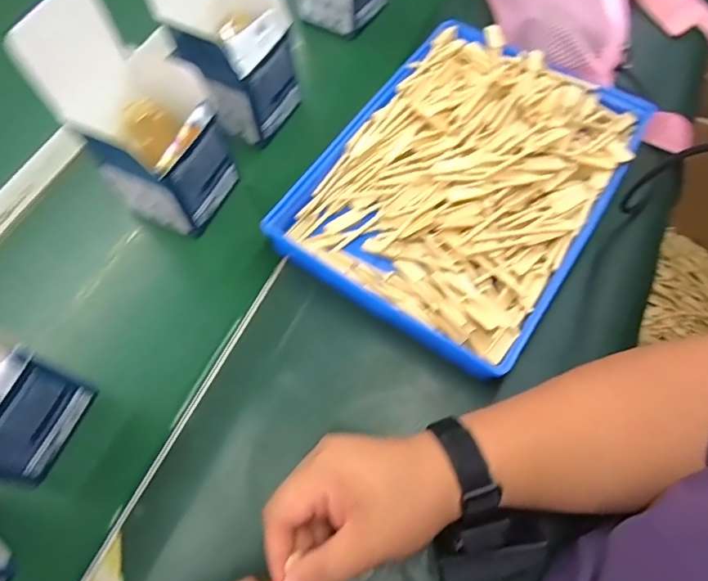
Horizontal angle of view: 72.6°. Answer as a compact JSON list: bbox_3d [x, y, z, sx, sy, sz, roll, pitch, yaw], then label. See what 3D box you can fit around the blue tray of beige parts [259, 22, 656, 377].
[{"bbox_3d":[0.102,-0.108,0.444,0.239,0.043,0.318,31,69,17],"label":"blue tray of beige parts"}]

